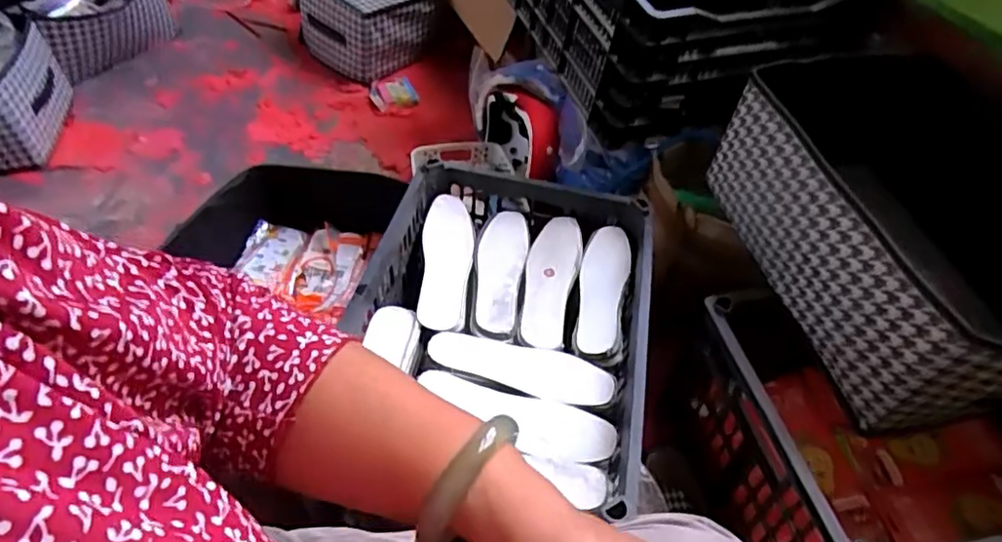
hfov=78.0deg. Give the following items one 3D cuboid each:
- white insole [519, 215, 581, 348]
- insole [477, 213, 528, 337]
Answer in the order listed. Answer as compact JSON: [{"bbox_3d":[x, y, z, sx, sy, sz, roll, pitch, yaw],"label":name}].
[{"bbox_3d":[0.065,0.011,0.829,0.068,0.028,0.217,12,46,6],"label":"white insole"},{"bbox_3d":[0.000,-0.005,0.831,0.063,0.021,0.197,5,46,-1],"label":"insole"}]

